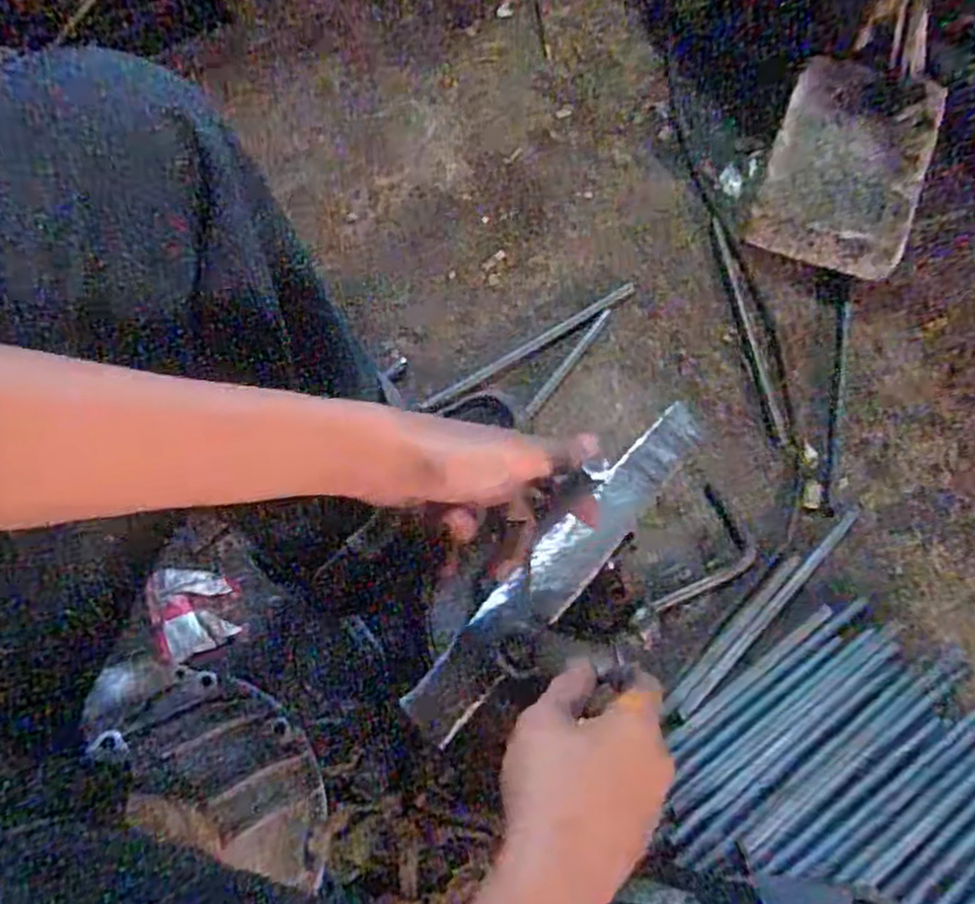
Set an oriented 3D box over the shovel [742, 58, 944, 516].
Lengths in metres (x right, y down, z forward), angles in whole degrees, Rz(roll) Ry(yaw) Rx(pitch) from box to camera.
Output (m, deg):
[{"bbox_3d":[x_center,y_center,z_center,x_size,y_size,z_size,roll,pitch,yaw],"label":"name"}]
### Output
[{"bbox_3d":[0.463,-0.258,0.961,0.217,0.069,0.656,7,84,5],"label":"shovel"}]

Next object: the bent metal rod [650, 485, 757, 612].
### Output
[{"bbox_3d":[0.266,0.130,0.855,0.083,0.013,0.171,28,71,10],"label":"bent metal rod"}]

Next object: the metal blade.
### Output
[{"bbox_3d":[0.056,0.076,0.506,0.287,0.010,0.044,-43,91,-19],"label":"metal blade"}]

